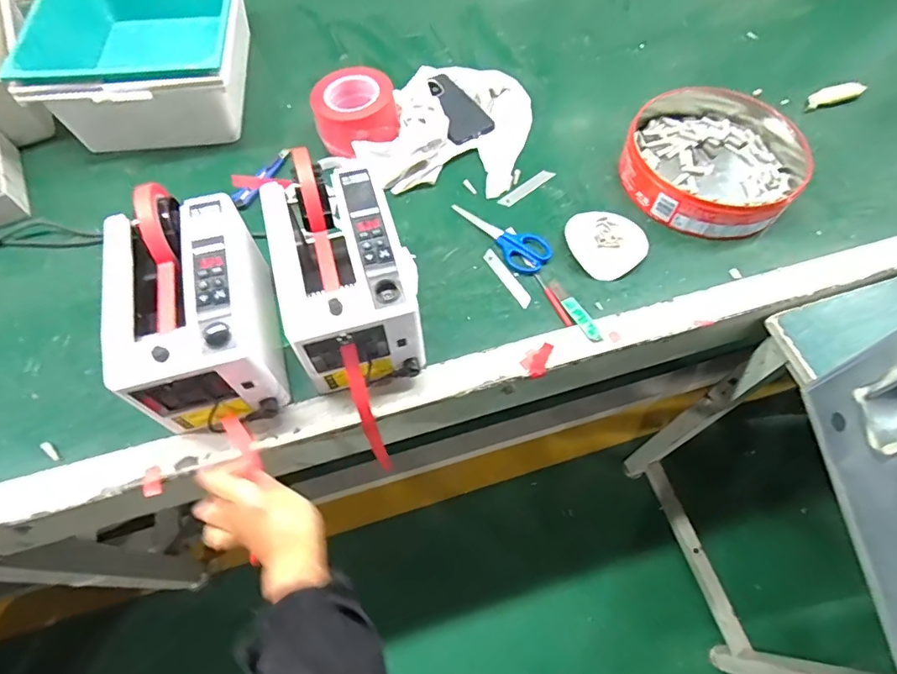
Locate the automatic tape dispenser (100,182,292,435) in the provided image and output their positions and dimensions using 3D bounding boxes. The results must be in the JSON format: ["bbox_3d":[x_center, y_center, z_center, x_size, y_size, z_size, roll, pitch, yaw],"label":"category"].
[{"bbox_3d":[-0.277,-0.031,0.549,0.131,0.137,0.228,-15,64,-7],"label":"automatic tape dispenser"}]

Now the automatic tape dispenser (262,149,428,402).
[{"bbox_3d":[-0.121,-0.067,0.591,0.137,0.162,0.239,-16,64,-8],"label":"automatic tape dispenser"}]

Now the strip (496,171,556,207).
[{"bbox_3d":[0.120,-0.228,0.761,0.099,0.008,0.021,-35,68,-16],"label":"strip"}]

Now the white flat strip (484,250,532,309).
[{"bbox_3d":[0.081,-0.083,0.689,0.023,0.005,0.103,-27,67,-15],"label":"white flat strip"}]

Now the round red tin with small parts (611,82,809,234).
[{"bbox_3d":[0.403,-0.273,0.763,0.263,0.052,0.275,39,70,18],"label":"round red tin with small parts"}]

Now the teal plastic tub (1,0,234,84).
[{"bbox_3d":[-0.482,-0.484,0.814,0.299,0.131,0.352,-8,63,-4],"label":"teal plastic tub"}]

